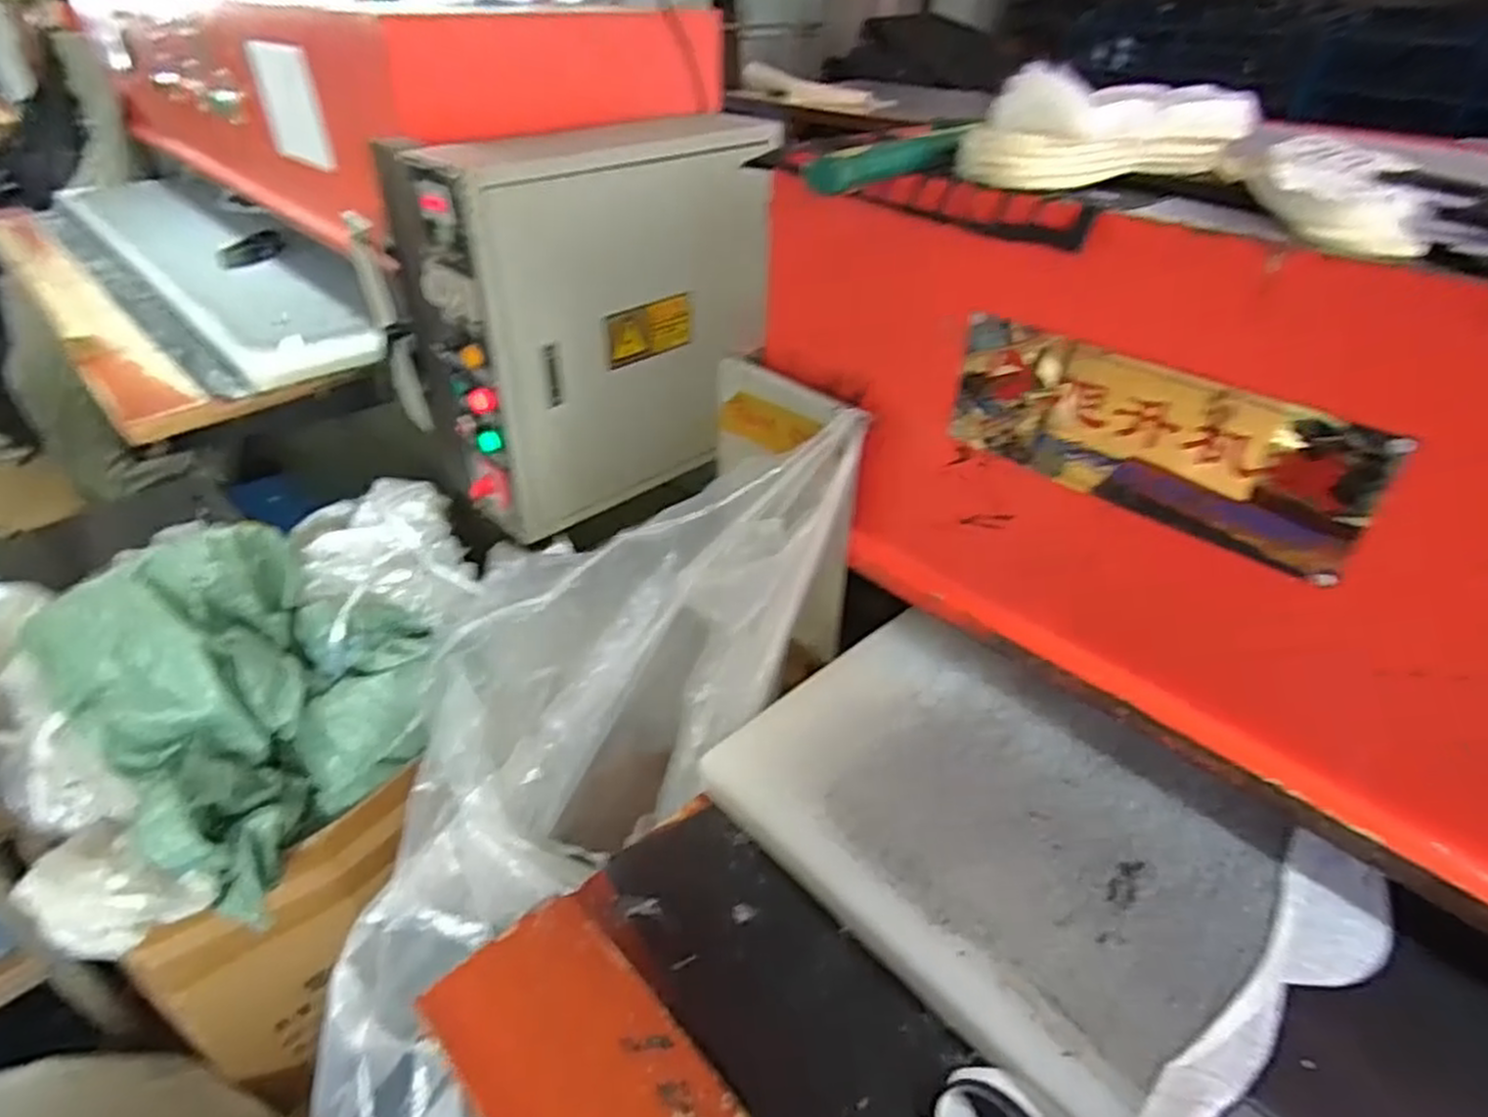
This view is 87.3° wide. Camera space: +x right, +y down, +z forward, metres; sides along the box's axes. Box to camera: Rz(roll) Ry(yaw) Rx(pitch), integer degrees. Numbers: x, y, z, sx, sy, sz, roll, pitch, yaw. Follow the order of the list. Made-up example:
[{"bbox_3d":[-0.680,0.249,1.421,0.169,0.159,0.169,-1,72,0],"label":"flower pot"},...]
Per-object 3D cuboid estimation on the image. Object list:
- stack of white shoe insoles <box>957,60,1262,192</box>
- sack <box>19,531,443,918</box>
[{"bbox_3d":[0.273,-0.311,0.567,0.258,0.065,0.080,-20,44,-28],"label":"stack of white shoe insoles"},{"bbox_3d":[-0.706,0.190,1.091,0.379,0.310,0.390,21,41,20],"label":"sack"}]

